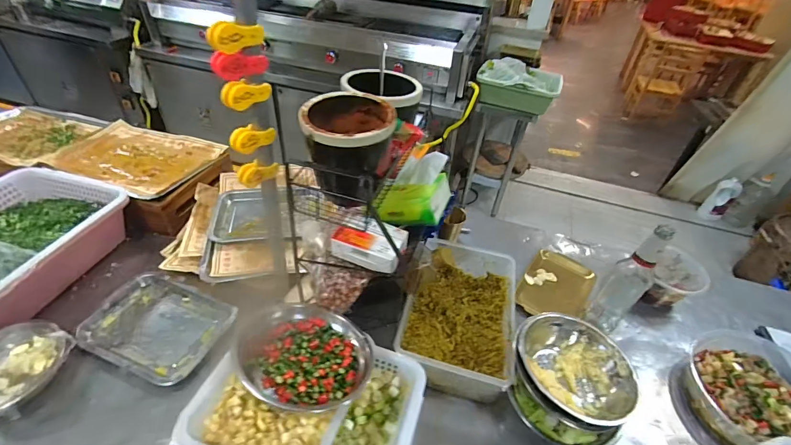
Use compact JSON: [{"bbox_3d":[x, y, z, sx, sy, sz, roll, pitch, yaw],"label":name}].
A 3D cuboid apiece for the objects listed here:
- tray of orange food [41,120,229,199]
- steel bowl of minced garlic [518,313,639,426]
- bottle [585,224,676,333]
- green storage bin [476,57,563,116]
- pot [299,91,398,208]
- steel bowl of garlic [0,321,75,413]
[{"bbox_3d":[-0.670,-0.175,0.985,0.369,0.024,0.258,15,45,9],"label":"tray of orange food"},{"bbox_3d":[0.289,0.241,0.619,0.178,0.086,0.168,3,41,-3],"label":"steel bowl of minced garlic"},{"bbox_3d":[0.445,0.115,0.731,0.066,0.269,0.070,32,47,28],"label":"bottle"},{"bbox_3d":[0.559,-0.620,1.724,0.345,0.170,0.248,20,43,16],"label":"green storage bin"},{"bbox_3d":[-0.068,-0.108,0.553,0.118,0.121,0.121,3,41,-3],"label":"pot"},{"bbox_3d":[-0.639,0.237,0.619,0.135,0.066,0.164,20,43,16],"label":"steel bowl of garlic"}]

